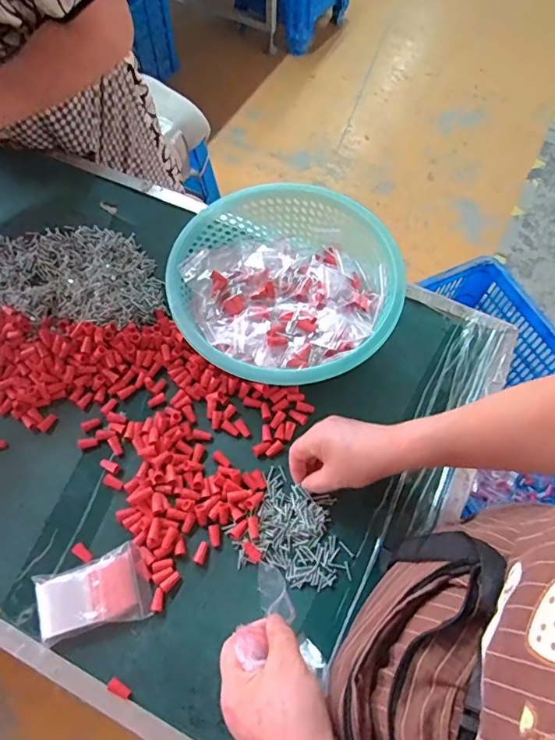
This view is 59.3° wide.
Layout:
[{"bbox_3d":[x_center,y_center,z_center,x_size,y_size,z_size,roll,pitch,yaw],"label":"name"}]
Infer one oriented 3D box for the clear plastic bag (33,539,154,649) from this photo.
[{"bbox_3d":[-0.192,0.234,0.507,0.111,0.013,0.073,-18,66,-9],"label":"clear plastic bag"}]

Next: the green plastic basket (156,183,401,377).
[{"bbox_3d":[0.008,-0.094,0.612,0.266,0.104,0.259,0,64,-1],"label":"green plastic basket"}]

